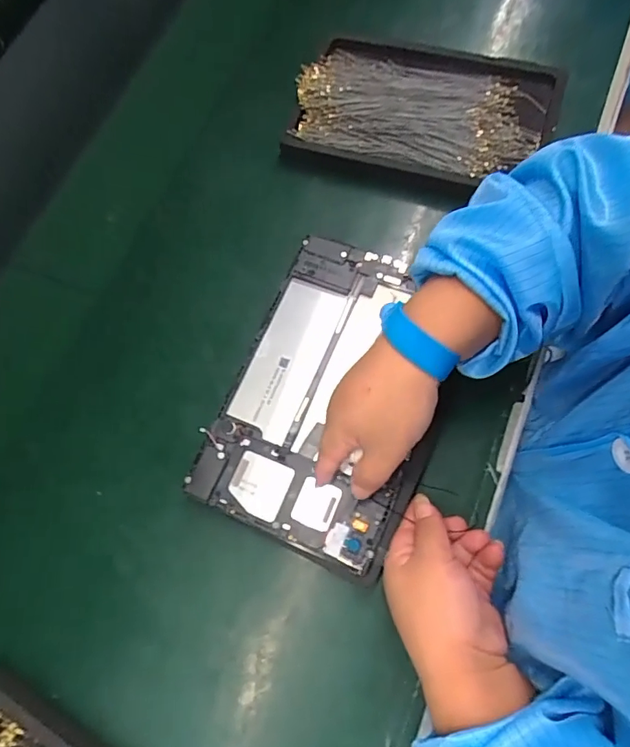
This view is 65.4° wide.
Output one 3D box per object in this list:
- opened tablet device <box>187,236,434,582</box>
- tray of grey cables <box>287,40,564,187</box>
[{"bbox_3d":[0.017,0.014,0.386,0.156,0.014,0.239,21,75,8],"label":"opened tablet device"},{"bbox_3d":[0.100,-0.251,0.474,0.239,0.039,0.143,11,73,8],"label":"tray of grey cables"}]

